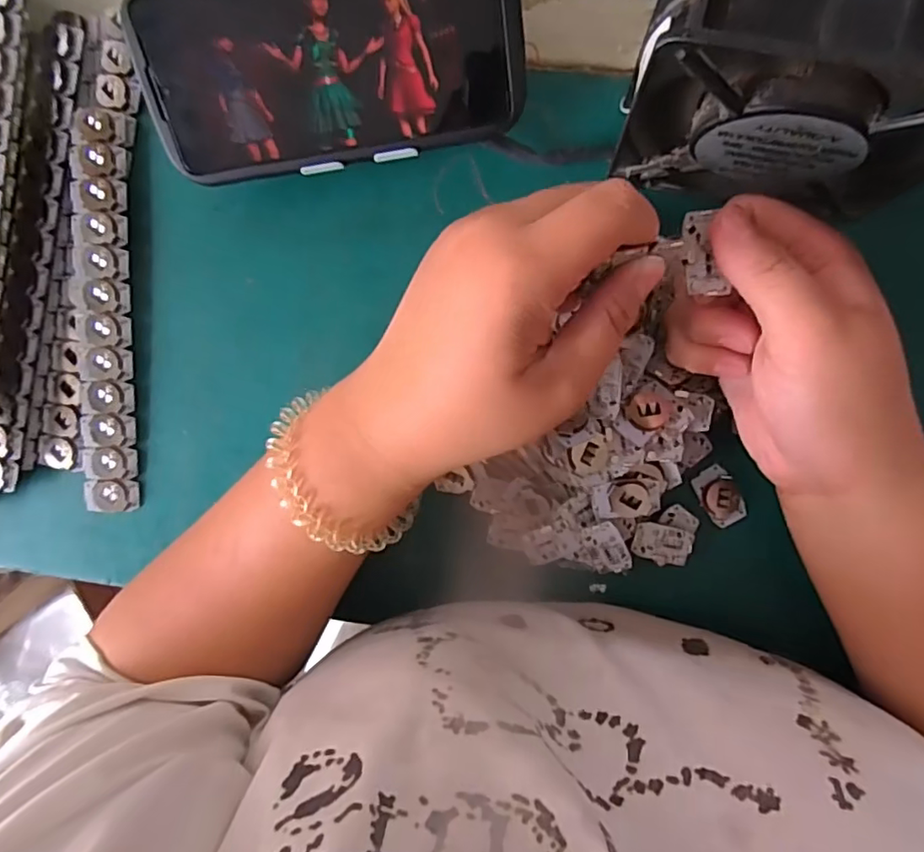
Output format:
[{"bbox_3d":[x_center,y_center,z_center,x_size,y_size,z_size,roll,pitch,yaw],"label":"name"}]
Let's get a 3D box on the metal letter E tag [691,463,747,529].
[{"bbox_3d":[0.130,0.036,0.289,0.019,0.006,0.030,-34,87,5],"label":"metal letter E tag"}]

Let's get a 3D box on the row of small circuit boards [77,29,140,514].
[{"bbox_3d":[-0.193,-0.084,0.311,0.037,0.008,0.261,5,96,5],"label":"row of small circuit boards"}]

